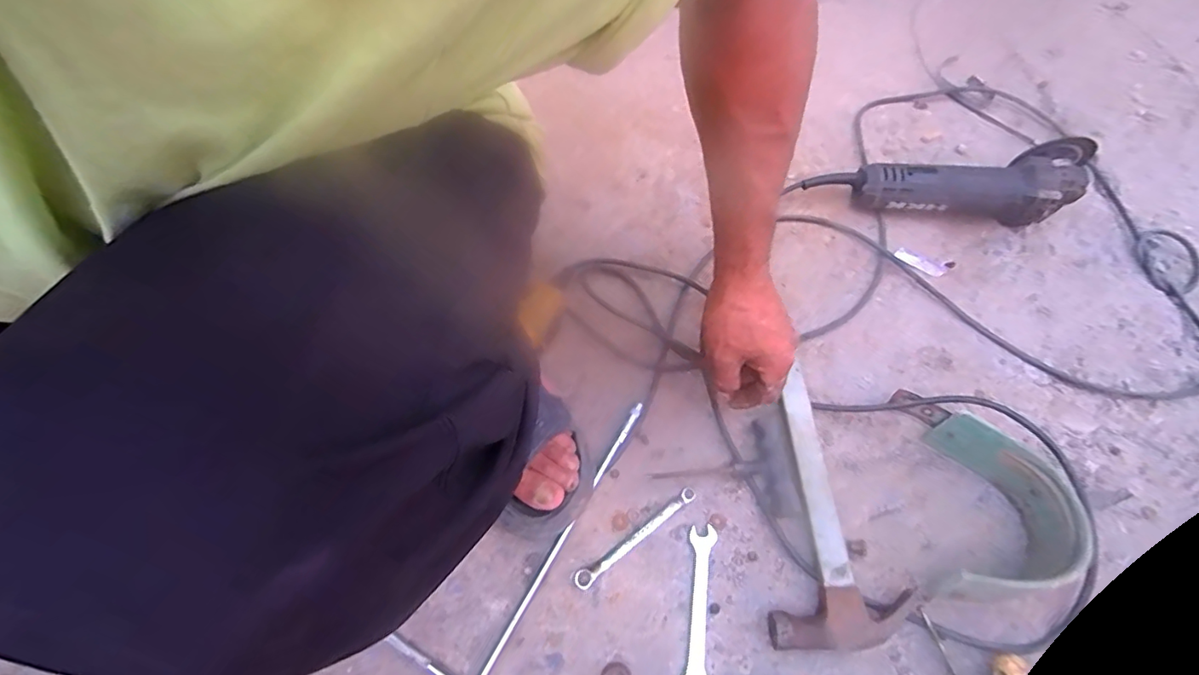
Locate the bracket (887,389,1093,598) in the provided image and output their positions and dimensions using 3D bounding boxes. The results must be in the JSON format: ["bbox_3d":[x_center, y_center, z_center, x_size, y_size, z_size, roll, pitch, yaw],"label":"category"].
[{"bbox_3d":[0.347,0.136,0.486,0.130,0.069,0.186,-1,61,-2],"label":"bracket"}]

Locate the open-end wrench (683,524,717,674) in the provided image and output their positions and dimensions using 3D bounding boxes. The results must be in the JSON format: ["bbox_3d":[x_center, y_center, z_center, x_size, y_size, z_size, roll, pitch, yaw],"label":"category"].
[{"bbox_3d":[0.086,0.238,0.461,0.027,0.007,0.139,7,61,3],"label":"open-end wrench"}]

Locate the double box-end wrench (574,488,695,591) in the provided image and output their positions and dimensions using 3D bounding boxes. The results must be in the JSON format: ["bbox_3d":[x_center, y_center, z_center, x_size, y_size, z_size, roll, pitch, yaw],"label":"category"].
[{"bbox_3d":[0.035,0.184,0.491,0.137,0.010,0.015,-33,67,-18],"label":"double box-end wrench"}]

